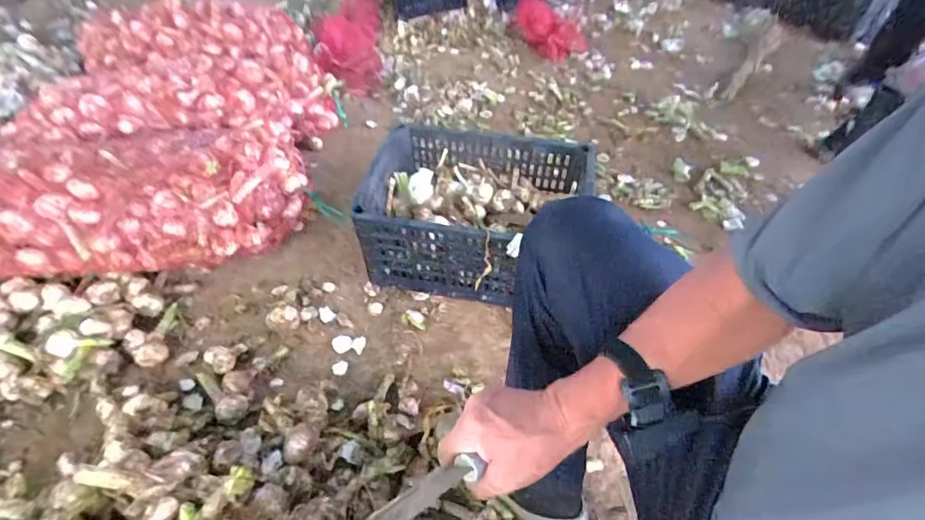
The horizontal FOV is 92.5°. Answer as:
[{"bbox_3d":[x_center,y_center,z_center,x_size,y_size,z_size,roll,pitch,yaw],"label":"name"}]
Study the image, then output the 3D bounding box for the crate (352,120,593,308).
[{"bbox_3d":[0.023,-0.081,0.956,0.443,0.240,0.318,8,49,5],"label":"crate"}]

